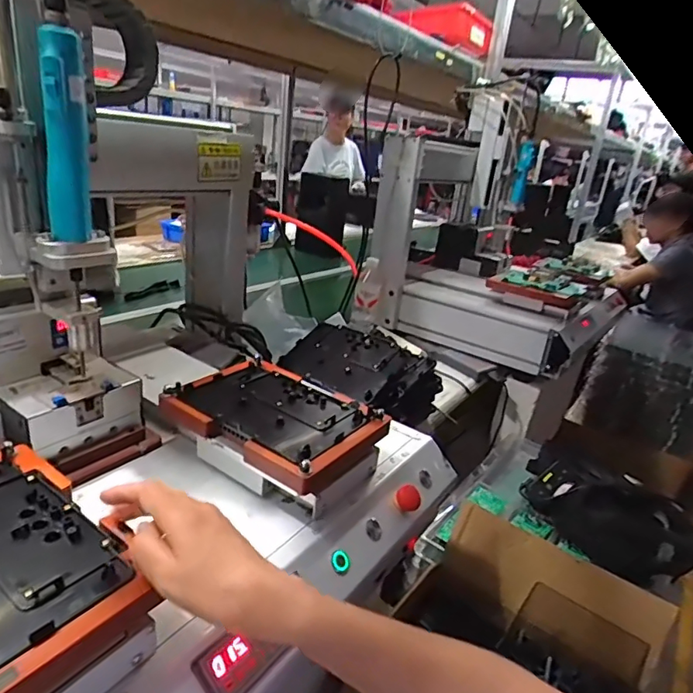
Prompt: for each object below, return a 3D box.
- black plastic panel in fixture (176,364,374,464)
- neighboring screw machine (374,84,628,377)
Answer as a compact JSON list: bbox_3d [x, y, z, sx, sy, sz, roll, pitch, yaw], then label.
[{"bbox_3d":[-0.081,0.069,0.597,0.187,0.015,0.137,21,26,30],"label":"black plastic panel in fixture"},{"bbox_3d":[0.430,-0.305,1.389,0.565,0.547,0.559,23,26,32],"label":"neighboring screw machine"}]

